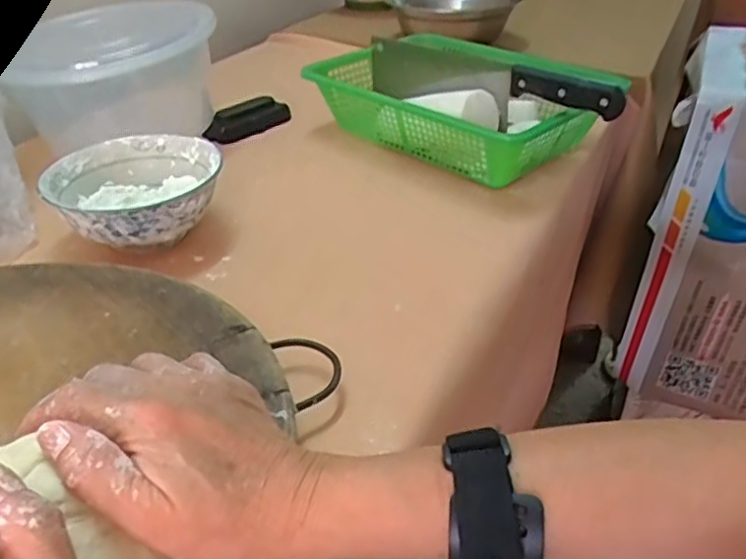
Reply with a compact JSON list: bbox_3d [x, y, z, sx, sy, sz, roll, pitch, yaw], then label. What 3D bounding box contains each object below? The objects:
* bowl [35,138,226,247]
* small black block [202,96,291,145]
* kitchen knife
[{"bbox_3d":[-0.205,-0.071,0.569,0.139,0.057,0.143,-6,34,-8],"label":"bowl"},{"bbox_3d":[-0.152,-0.195,0.788,0.042,0.028,0.108,20,39,28],"label":"small black block"},{"bbox_3d":[0.107,-0.188,0.678,0.307,0.091,0.033,27,42,34],"label":"kitchen knife"}]

